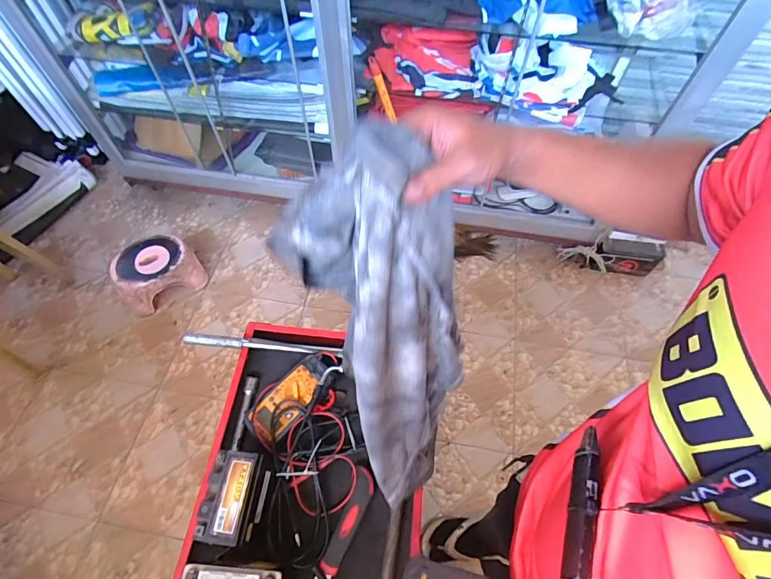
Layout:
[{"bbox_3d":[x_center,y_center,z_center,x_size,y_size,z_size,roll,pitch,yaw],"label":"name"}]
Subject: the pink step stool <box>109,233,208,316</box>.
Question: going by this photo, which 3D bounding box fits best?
[{"bbox_3d":[-0.865,-0.062,1.547,0.288,0.207,0.170,-40,68,-21],"label":"pink step stool"}]

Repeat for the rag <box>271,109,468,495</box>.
[{"bbox_3d":[0.005,0.060,0.429,0.143,0.432,0.075,-20,37,-14],"label":"rag"}]

